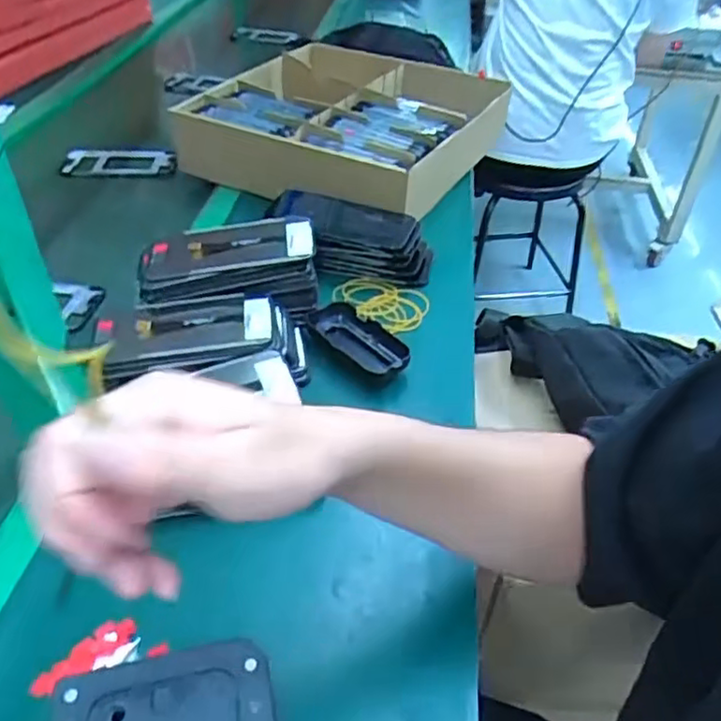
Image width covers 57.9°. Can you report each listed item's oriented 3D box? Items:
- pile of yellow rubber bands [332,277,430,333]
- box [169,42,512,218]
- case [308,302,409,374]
[{"bbox_3d":[0.020,-0.058,0.687,0.100,0.015,0.074,7,41,5],"label":"pile of yellow rubber bands"},{"bbox_3d":[-0.008,-0.340,0.934,0.366,0.100,0.392,19,44,18],"label":"box"},{"bbox_3d":[0.004,-0.020,0.629,0.115,0.025,0.041,33,48,31],"label":"case"}]

